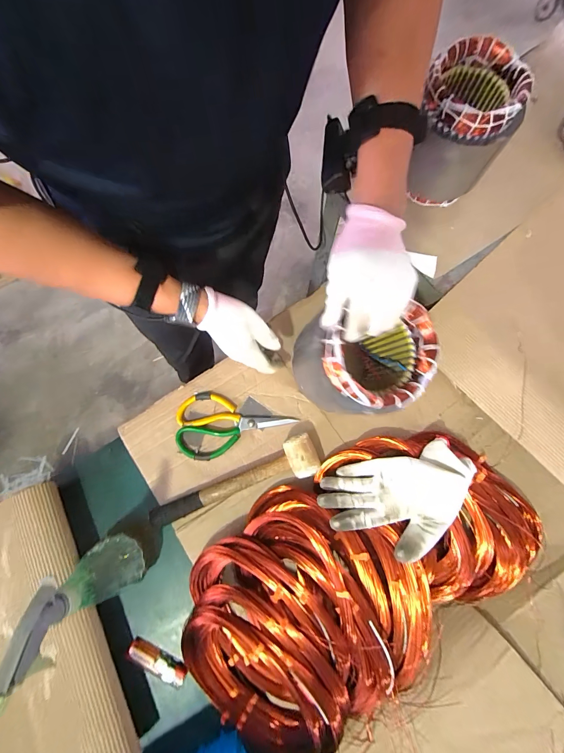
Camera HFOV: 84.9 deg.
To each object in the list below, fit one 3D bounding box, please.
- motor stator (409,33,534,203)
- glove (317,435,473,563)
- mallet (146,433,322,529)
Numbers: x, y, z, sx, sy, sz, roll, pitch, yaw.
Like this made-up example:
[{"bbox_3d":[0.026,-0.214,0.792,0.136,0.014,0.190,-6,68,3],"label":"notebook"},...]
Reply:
[{"bbox_3d":[0.267,-0.377,0.475,0.131,0.149,0.134,12,76,2],"label":"motor stator"},{"bbox_3d":[0.159,0.165,0.410,0.197,0.026,0.123,-17,63,3],"label":"glove"},{"bbox_3d":[-0.069,0.157,0.451,0.250,0.044,0.056,-21,77,-7],"label":"mallet"}]

